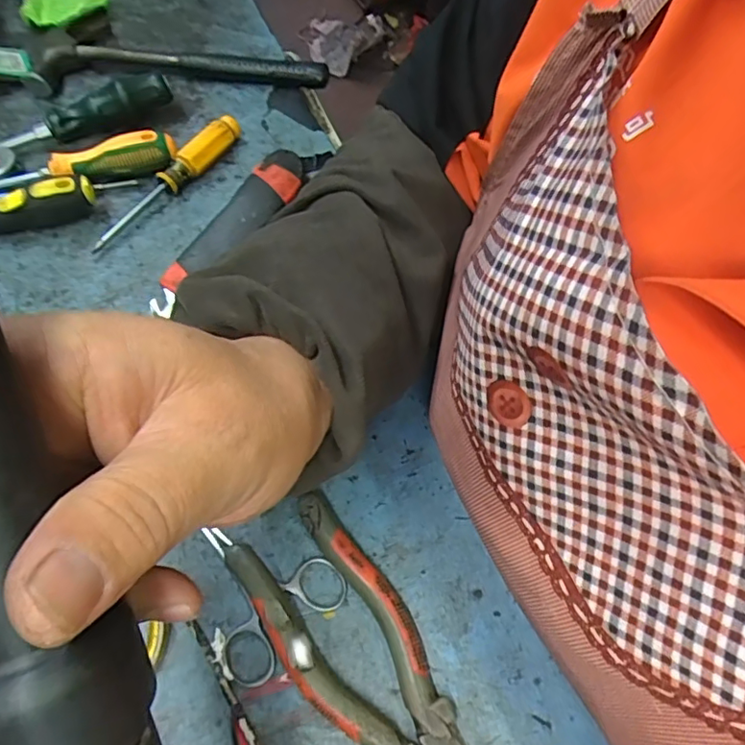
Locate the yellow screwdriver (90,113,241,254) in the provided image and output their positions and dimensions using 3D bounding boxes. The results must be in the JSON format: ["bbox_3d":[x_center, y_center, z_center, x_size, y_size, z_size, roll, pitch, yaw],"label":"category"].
[{"bbox_3d":[-0.150,-0.143,0.422,0.020,0.026,0.147,29,65,15],"label":"yellow screwdriver"}]

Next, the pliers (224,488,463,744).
[{"bbox_3d":[0.004,0.149,0.266,0.061,0.018,0.190,-31,65,-16],"label":"pliers"}]

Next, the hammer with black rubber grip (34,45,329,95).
[{"bbox_3d":[-0.163,-0.264,0.494,0.246,0.029,0.054,1,61,1],"label":"hammer with black rubber grip"}]

